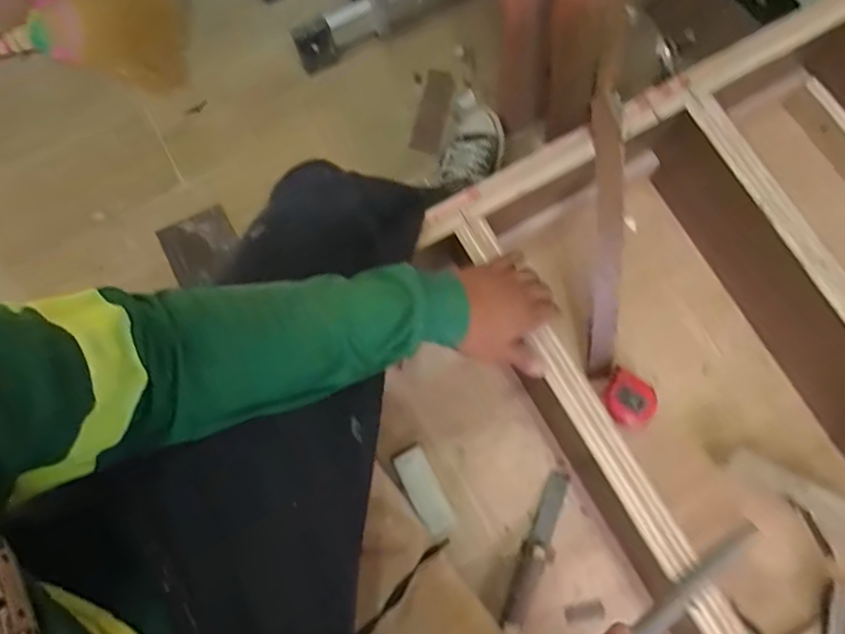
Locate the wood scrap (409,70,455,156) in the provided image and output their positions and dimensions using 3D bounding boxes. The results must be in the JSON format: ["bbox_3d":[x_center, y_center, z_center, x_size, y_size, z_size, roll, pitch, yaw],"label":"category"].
[{"bbox_3d":[0.022,-0.394,1.078,0.059,0.011,0.155,16,96,6],"label":"wood scrap"}]

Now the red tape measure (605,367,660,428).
[{"bbox_3d":[0.252,0.101,0.673,0.067,0.038,0.058,40,80,11],"label":"red tape measure"}]

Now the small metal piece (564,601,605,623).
[{"bbox_3d":[0.192,0.350,0.661,0.046,0.004,0.018,-12,66,8],"label":"small metal piece"}]

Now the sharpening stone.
[{"bbox_3d":[0.002,0.219,0.695,0.042,0.019,0.109,-27,76,-5],"label":"sharpening stone"}]

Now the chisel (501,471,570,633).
[{"bbox_3d":[0.136,0.278,0.665,0.029,0.026,0.187,22,77,7],"label":"chisel"}]

